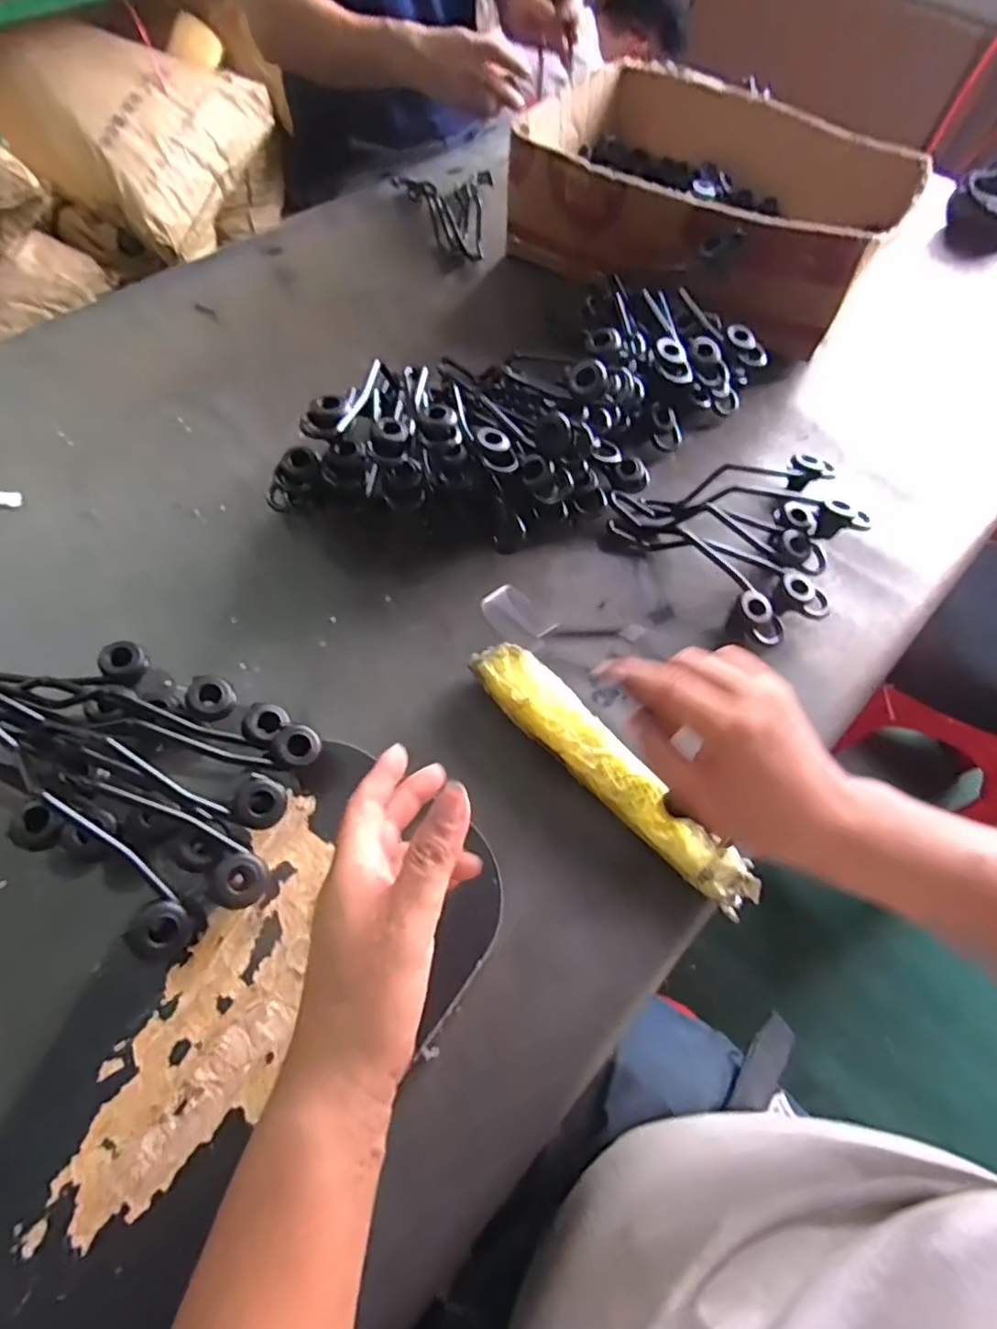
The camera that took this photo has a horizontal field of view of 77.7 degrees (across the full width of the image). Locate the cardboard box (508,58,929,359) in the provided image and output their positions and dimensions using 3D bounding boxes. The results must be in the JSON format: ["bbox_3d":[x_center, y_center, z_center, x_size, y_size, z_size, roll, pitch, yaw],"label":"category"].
[{"bbox_3d":[0.253,-0.568,0.756,0.433,0.114,0.325,34,66,16],"label":"cardboard box"}]

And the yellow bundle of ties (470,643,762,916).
[{"bbox_3d":[0.079,0.074,0.446,0.046,0.025,0.250,-39,72,-22],"label":"yellow bundle of ties"}]

